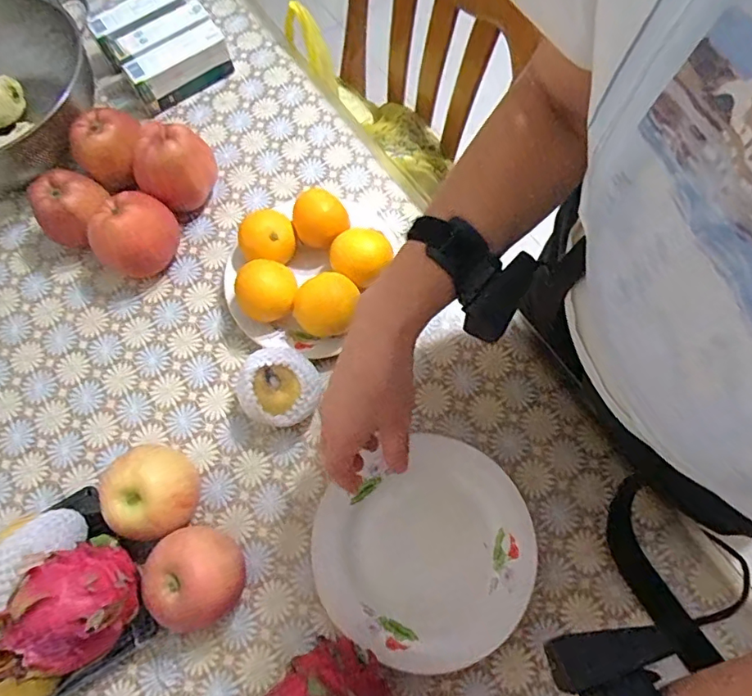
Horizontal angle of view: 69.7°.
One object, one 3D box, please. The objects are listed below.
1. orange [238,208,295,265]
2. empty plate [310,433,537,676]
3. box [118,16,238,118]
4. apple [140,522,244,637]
[{"bbox_3d":[-0.122,-0.120,0.608,0.062,0.072,0.056,-20,70,-5],"label":"orange"},{"bbox_3d":[0.045,0.186,0.507,0.199,0.022,0.188,-1,70,2],"label":"empty plate"},{"bbox_3d":[-0.256,-0.368,0.708,0.128,0.062,0.041,-34,72,-10],"label":"box"},{"bbox_3d":[-0.159,0.207,0.486,0.078,0.072,0.082,-1,70,2],"label":"apple"}]

